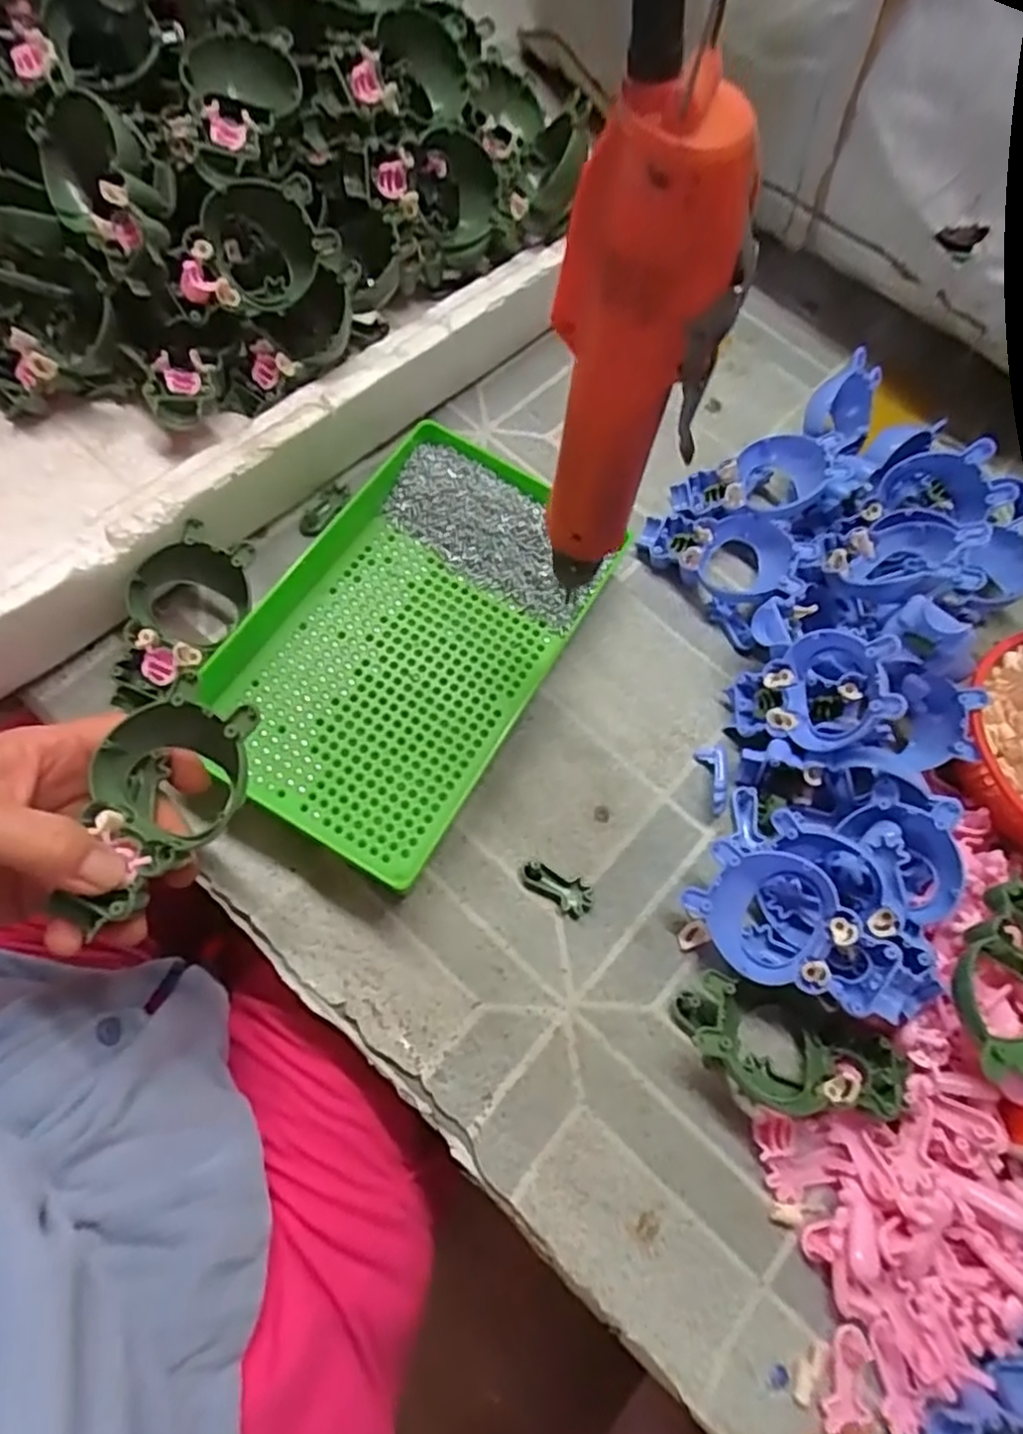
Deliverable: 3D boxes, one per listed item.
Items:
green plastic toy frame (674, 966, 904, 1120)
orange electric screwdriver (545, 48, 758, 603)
[{"bbox_3d":[0.129,0.158,0.329,0.101,0.030,0.046,21,67,2],"label":"green plastic toy frame"},{"bbox_3d":[0.037,-0.104,0.237,0.040,0.175,0.034,-14,71,-12],"label":"orange electric screwdriver"}]

